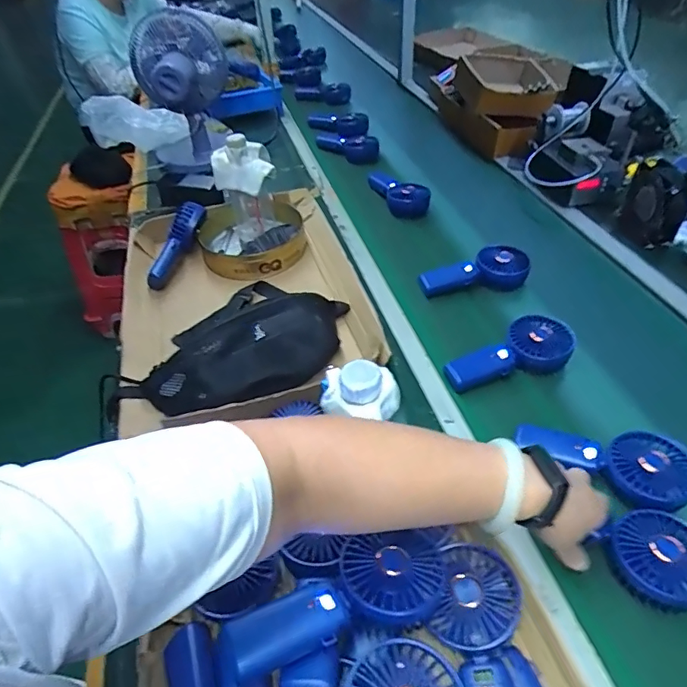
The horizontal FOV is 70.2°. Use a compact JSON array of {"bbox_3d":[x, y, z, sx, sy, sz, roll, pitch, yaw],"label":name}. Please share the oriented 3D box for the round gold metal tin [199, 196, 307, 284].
[{"bbox_3d":[-0.168,-0.194,0.899,0.194,0.061,0.186,-7,43,-6],"label":"round gold metal tin"}]

